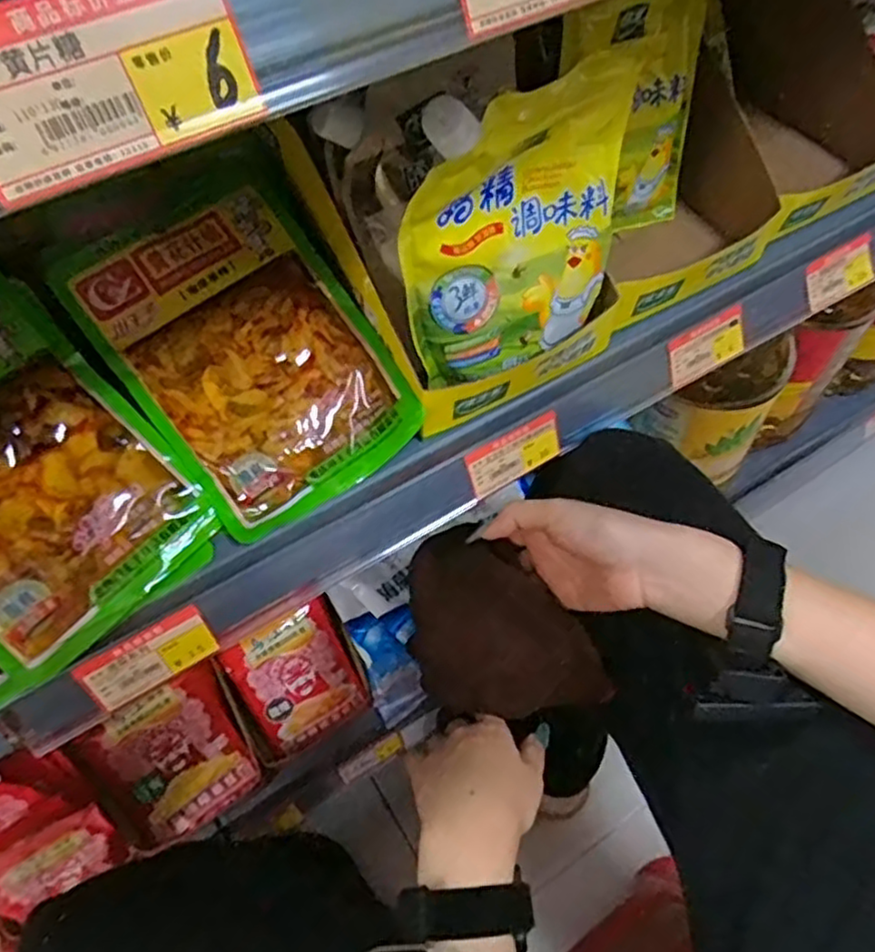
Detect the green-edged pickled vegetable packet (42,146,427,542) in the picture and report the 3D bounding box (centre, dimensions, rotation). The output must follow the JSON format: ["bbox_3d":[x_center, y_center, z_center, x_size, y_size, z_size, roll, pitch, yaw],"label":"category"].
[{"bbox_3d":[-0.112,-0.079,0.415,0.141,0.016,0.202,-36,91,-14],"label":"green-edged pickled vegetable packet"}]

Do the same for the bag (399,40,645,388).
[{"bbox_3d":[0.049,-0.126,0.377,0.131,0.151,0.041,-26,63,-15],"label":"bag"}]

